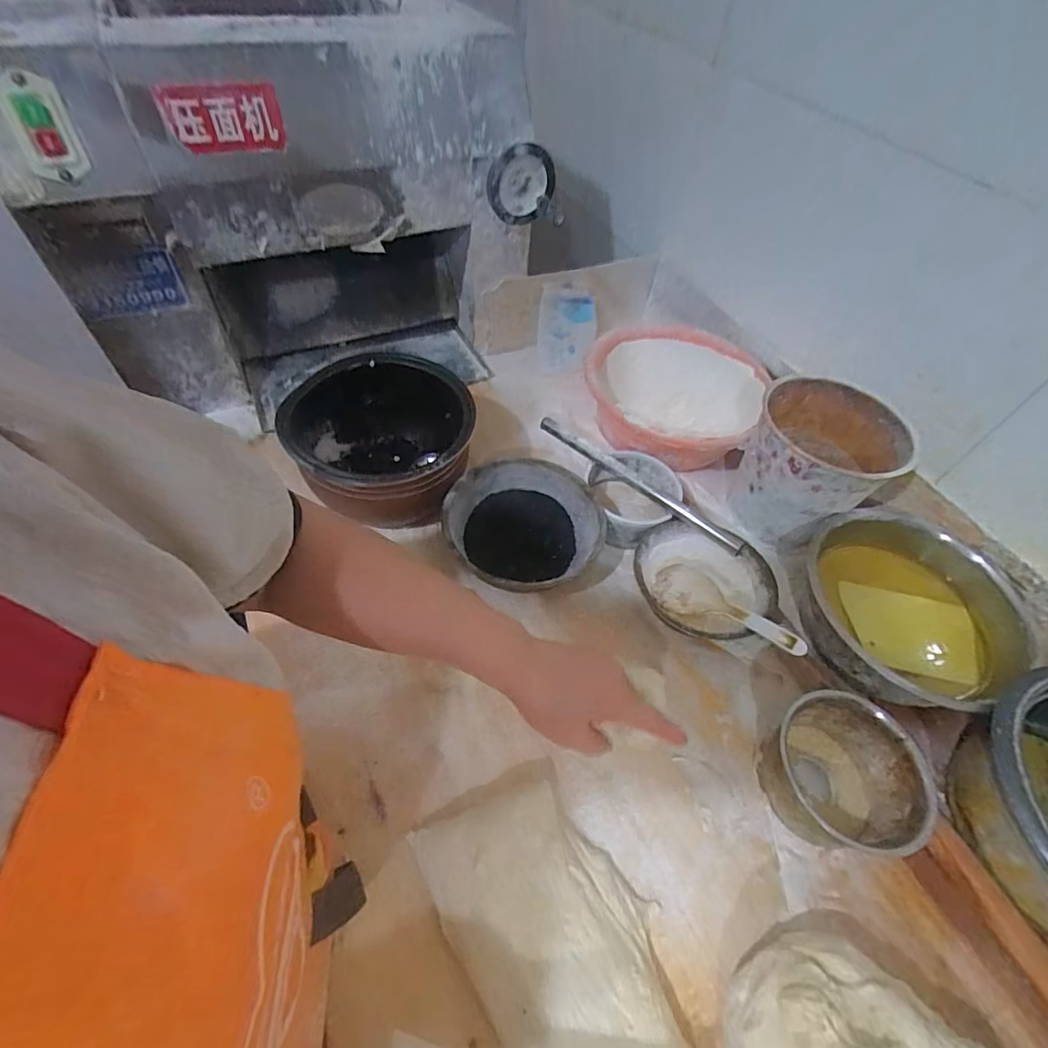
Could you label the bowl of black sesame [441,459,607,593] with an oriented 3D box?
[{"bbox_3d":[-0.001,0.007,0.640,0.185,0.073,0.190,2,53,-3],"label":"bowl of black sesame"}]

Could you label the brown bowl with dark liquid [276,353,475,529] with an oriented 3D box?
[{"bbox_3d":[-0.181,-0.105,0.662,0.219,0.118,0.224,-5,54,-8],"label":"brown bowl with dark liquid"}]

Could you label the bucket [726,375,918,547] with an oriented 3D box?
[{"bbox_3d":[0.364,-0.070,0.661,0.154,0.166,0.169,2,53,-3],"label":"bucket"}]

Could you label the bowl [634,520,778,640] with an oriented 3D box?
[{"bbox_3d":[0.204,0.074,0.606,0.143,0.067,0.152,2,53,-3],"label":"bowl"}]

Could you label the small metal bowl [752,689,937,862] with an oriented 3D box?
[{"bbox_3d":[0.297,0.236,0.483,0.121,0.077,0.117,2,53,-3],"label":"small metal bowl"}]

